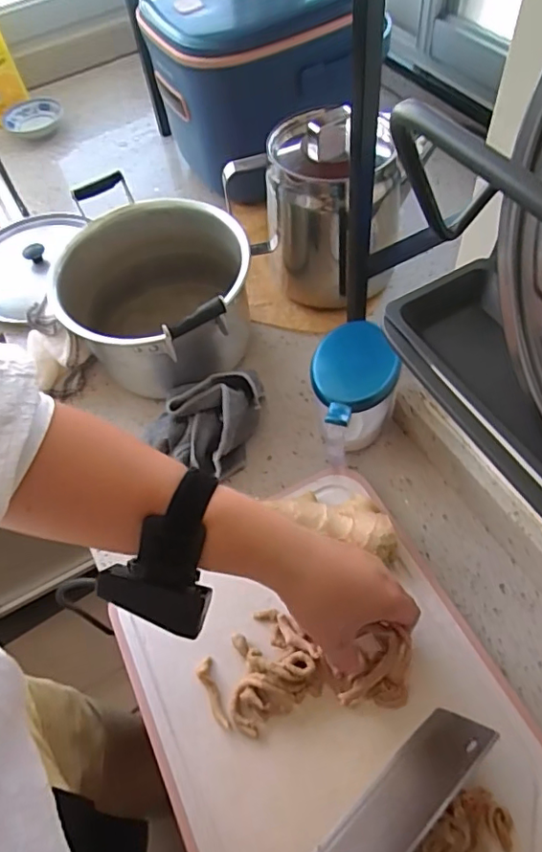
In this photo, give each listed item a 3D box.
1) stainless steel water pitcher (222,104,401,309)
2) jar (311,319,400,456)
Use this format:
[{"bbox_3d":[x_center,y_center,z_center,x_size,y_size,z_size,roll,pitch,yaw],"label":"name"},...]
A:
[{"bbox_3d":[0.045,-0.215,0.579,0.137,0.180,0.108,37,67,25],"label":"stainless steel water pitcher"},{"bbox_3d":[0.077,-0.027,0.505,0.075,0.101,0.105,-5,57,1],"label":"jar"}]

